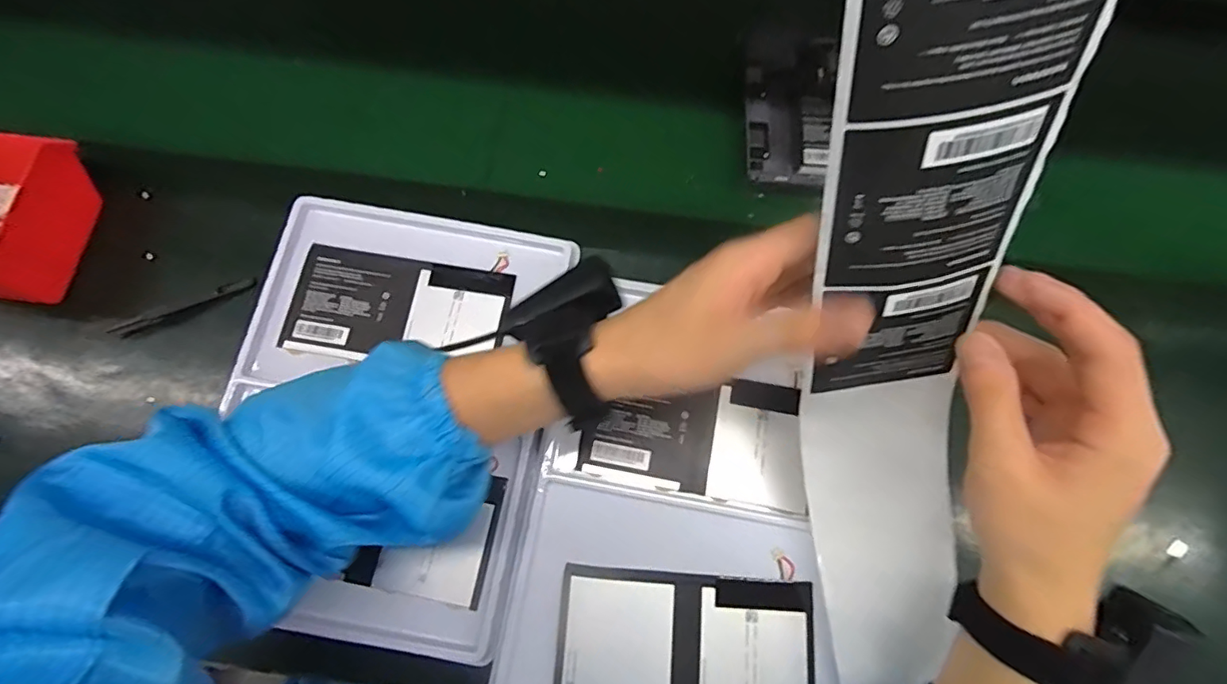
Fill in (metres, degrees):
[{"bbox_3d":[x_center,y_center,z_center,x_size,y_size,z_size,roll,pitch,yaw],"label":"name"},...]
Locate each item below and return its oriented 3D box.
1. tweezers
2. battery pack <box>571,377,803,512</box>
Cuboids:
[{"bbox_3d":[-0.353,-0.029,0.439,0.114,0.009,0.007,-24,75,-8],"label":"tweezers"},{"bbox_3d":[0.063,0.068,0.402,0.162,0.010,0.088,10,73,2],"label":"battery pack"}]

